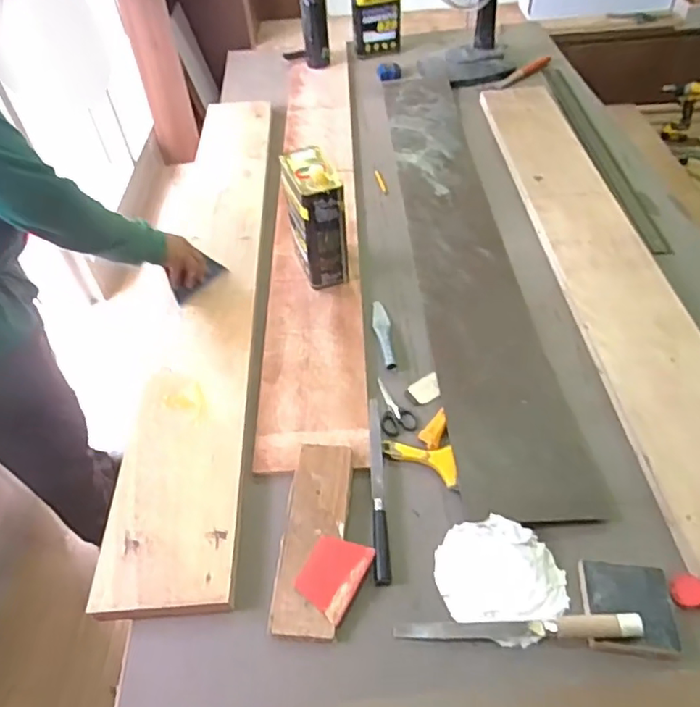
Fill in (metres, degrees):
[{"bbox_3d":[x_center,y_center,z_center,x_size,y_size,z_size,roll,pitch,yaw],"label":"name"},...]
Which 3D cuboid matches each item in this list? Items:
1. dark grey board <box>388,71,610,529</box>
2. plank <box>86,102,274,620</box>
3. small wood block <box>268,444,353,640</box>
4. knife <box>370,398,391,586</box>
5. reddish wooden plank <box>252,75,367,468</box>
[{"bbox_3d":[0.266,-0.332,1.411,0.227,0.022,1.590,-3,49,0],"label":"dark grey board"},{"bbox_3d":[-0.310,-0.193,1.312,0.212,0.029,1.511,-4,49,0],"label":"plank"},{"bbox_3d":[-0.057,0.275,0.892,0.097,0.018,0.309,2,48,7],"label":"small wood block"},{"bbox_3d":[0.046,0.210,0.952,0.024,0.023,0.334,-4,48,2],"label":"knife"},{"bbox_3d":[-0.086,-0.417,1.520,0.209,0.021,1.651,-3,49,1],"label":"reddish wooden plank"}]

